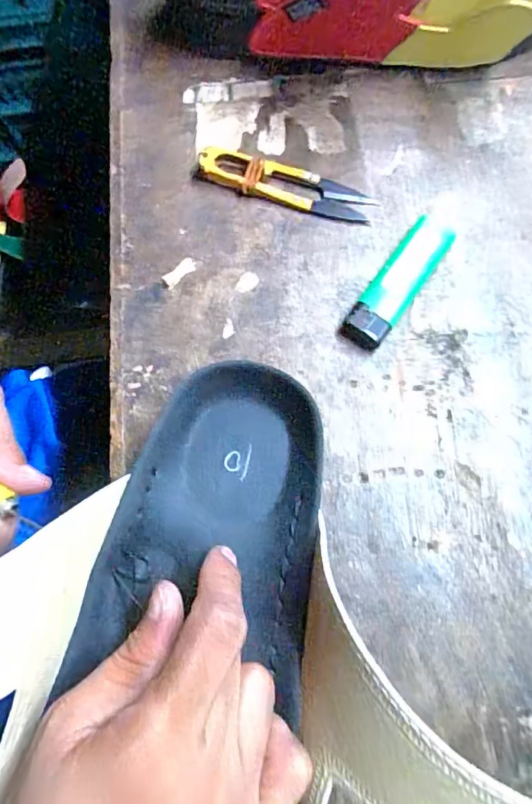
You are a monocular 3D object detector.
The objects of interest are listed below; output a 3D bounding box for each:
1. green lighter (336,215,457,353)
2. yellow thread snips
[{"bbox_3d":[0.071,-0.064,0.264,0.022,0.012,0.082,35,79,10],"label":"green lighter"},{"bbox_3d":[0.012,-0.125,0.282,0.098,0.011,0.023,18,76,6],"label":"yellow thread snips"}]

